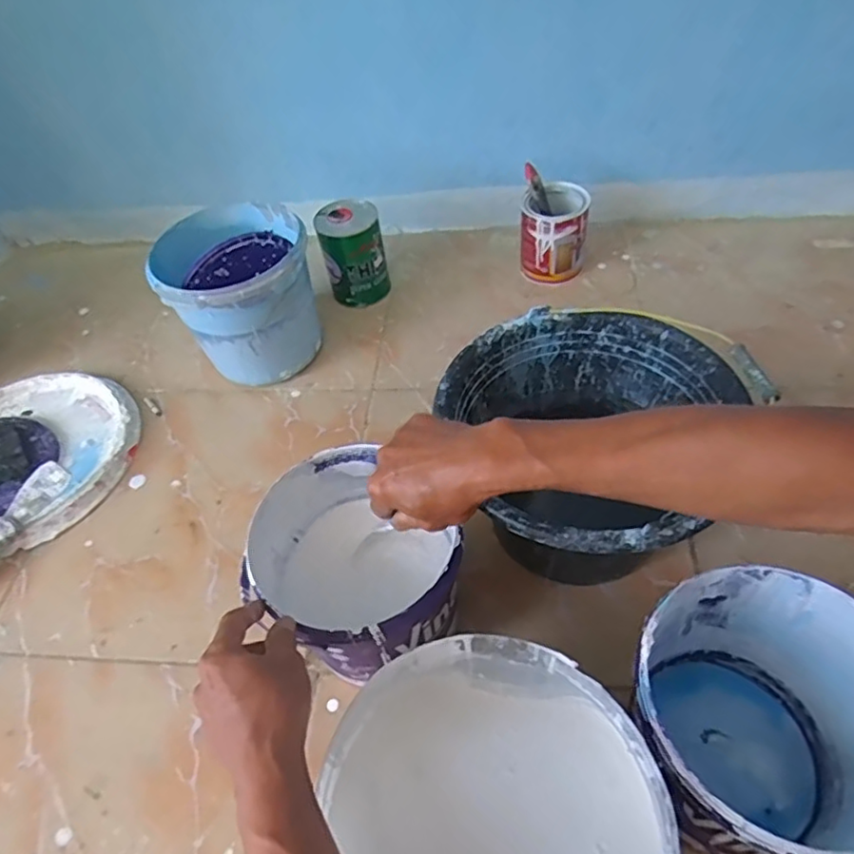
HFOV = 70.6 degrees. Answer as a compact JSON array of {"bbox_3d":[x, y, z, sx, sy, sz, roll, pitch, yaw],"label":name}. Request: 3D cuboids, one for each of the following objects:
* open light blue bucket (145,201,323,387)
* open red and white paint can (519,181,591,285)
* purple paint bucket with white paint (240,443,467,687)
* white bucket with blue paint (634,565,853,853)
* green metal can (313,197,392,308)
[{"bbox_3d":[-0.262,-0.180,0.880,0.196,0.206,0.202,-4,50,4],"label":"open light blue bucket"},{"bbox_3d":[0.205,-0.315,0.978,0.098,0.123,0.102,-4,50,4],"label":"open red and white paint can"},{"bbox_3d":[-0.061,0.143,0.583,0.184,0.161,0.170,29,57,27],"label":"purple paint bucket with white paint"},{"bbox_3d":[0.251,0.239,0.483,0.184,0.196,0.175,-4,50,4],"label":"white bucket with blue paint"},{"bbox_3d":[-0.118,-0.282,0.982,0.103,0.140,0.096,-3,48,3],"label":"green metal can"}]

